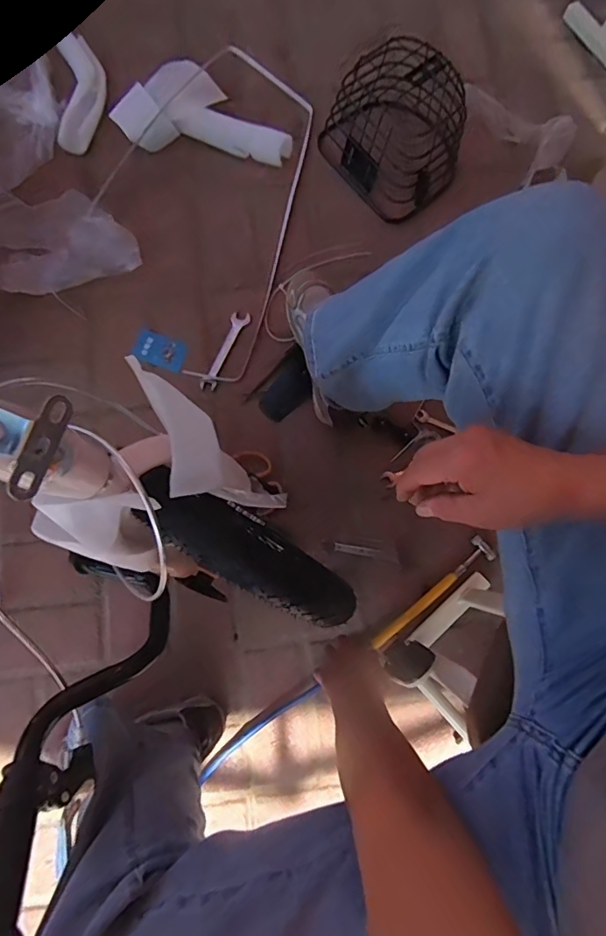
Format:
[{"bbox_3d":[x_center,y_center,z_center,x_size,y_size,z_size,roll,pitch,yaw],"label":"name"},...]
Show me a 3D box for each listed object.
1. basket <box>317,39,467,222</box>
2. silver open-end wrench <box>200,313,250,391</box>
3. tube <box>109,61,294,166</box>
[{"bbox_3d":[0.169,-0.596,0.868,0.196,0.136,0.217,-38,83,-9],"label":"basket"},{"bbox_3d":[-0.135,-0.201,0.849,0.031,0.011,0.151,24,79,2],"label":"silver open-end wrench"},{"bbox_3d":[-0.170,-0.658,0.913,0.314,0.061,0.177,9,79,-1],"label":"tube"}]

